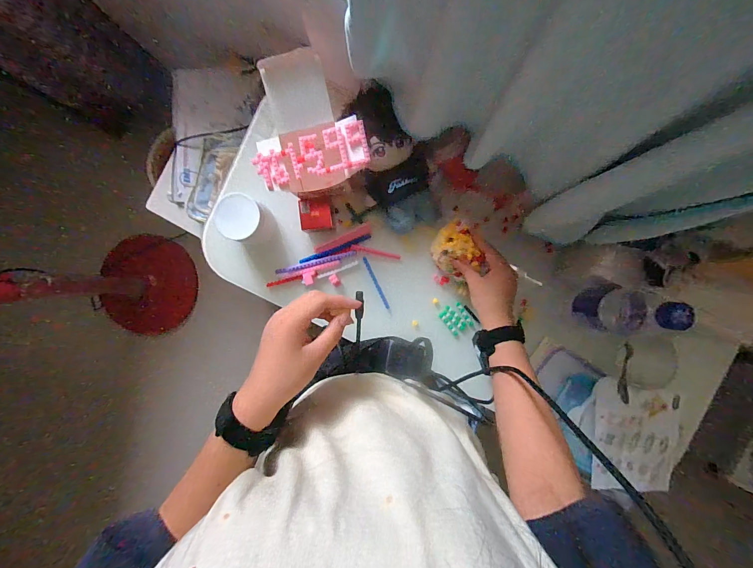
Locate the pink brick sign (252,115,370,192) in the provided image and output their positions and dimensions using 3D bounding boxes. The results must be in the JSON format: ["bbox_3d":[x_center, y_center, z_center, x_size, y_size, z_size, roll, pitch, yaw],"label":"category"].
[{"bbox_3d":[-0.100,-0.195,0.497,0.172,0.027,0.091,-8,87,2],"label":"pink brick sign"}]

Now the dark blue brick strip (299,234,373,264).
[{"bbox_3d":[-0.075,-0.065,0.592,0.136,0.008,0.011,-21,87,1],"label":"dark blue brick strip"}]

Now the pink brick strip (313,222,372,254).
[{"bbox_3d":[-0.060,-0.082,0.581,0.106,0.011,0.019,-22,87,1],"label":"pink brick strip"}]

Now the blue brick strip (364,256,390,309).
[{"bbox_3d":[-0.001,-0.001,0.587,0.008,0.012,0.101,-25,87,1],"label":"blue brick strip"}]

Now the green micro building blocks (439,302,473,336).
[{"bbox_3d":[0.144,0.063,0.583,0.044,0.004,0.050,-33,87,1],"label":"green micro building blocks"}]

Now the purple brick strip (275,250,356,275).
[{"bbox_3d":[-0.110,-0.039,0.582,0.149,0.008,0.013,-14,87,2],"label":"purple brick strip"}]

